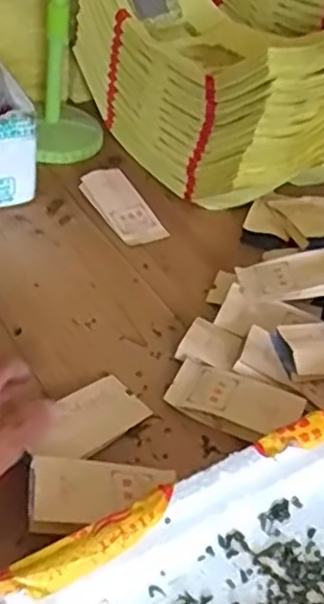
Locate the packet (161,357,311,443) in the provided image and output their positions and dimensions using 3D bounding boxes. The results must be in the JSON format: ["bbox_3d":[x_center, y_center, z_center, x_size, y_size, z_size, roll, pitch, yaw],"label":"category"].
[{"bbox_3d":[0.059,0.084,0.596,0.106,0.012,0.052,20,45,12],"label":"packet"}]

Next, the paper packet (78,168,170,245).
[{"bbox_3d":[-0.044,-0.103,0.781,0.051,0.010,0.107,-27,69,-23],"label":"paper packet"}]

